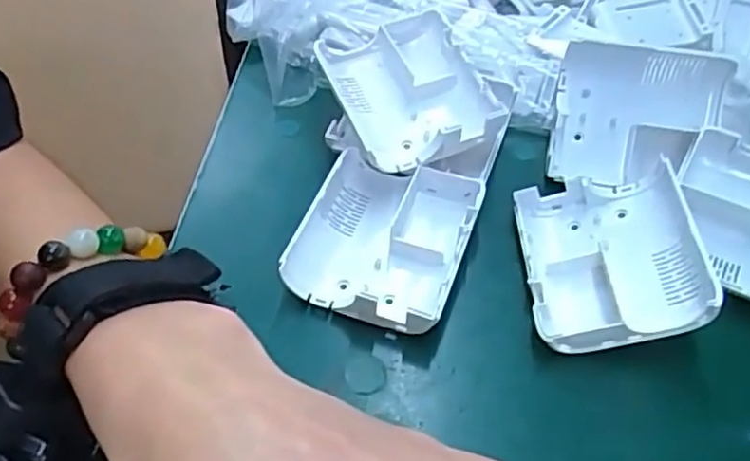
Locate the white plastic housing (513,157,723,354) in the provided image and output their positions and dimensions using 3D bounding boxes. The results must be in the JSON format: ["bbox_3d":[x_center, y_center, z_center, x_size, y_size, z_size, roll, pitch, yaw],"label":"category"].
[{"bbox_3d":[0.098,0.009,0.291,0.067,0.029,0.079,0,53,2],"label":"white plastic housing"}]

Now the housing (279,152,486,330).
[{"bbox_3d":[0.004,0.003,0.305,0.070,0.023,0.080,16,56,14],"label":"housing"}]

